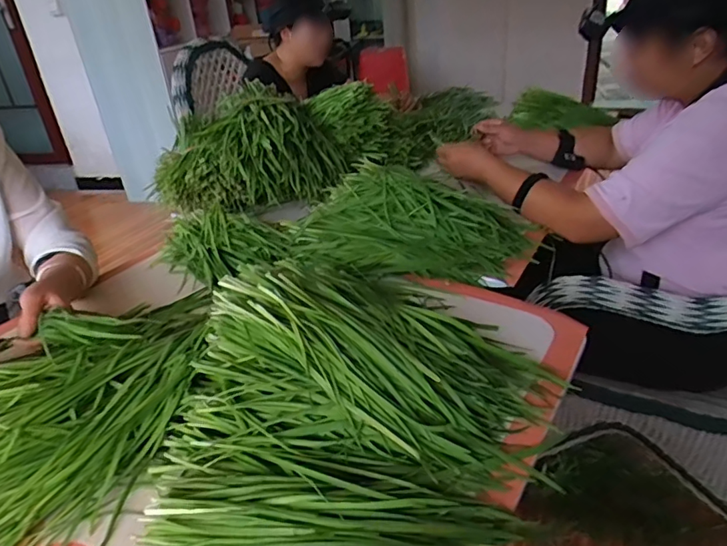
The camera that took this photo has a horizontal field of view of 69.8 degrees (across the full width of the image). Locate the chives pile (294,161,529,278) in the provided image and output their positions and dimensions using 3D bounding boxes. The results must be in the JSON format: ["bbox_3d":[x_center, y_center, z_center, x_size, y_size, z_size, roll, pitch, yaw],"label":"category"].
[{"bbox_3d":[0.091,-0.094,0.927,0.378,0.099,0.273,4,31,14],"label":"chives pile"}]

